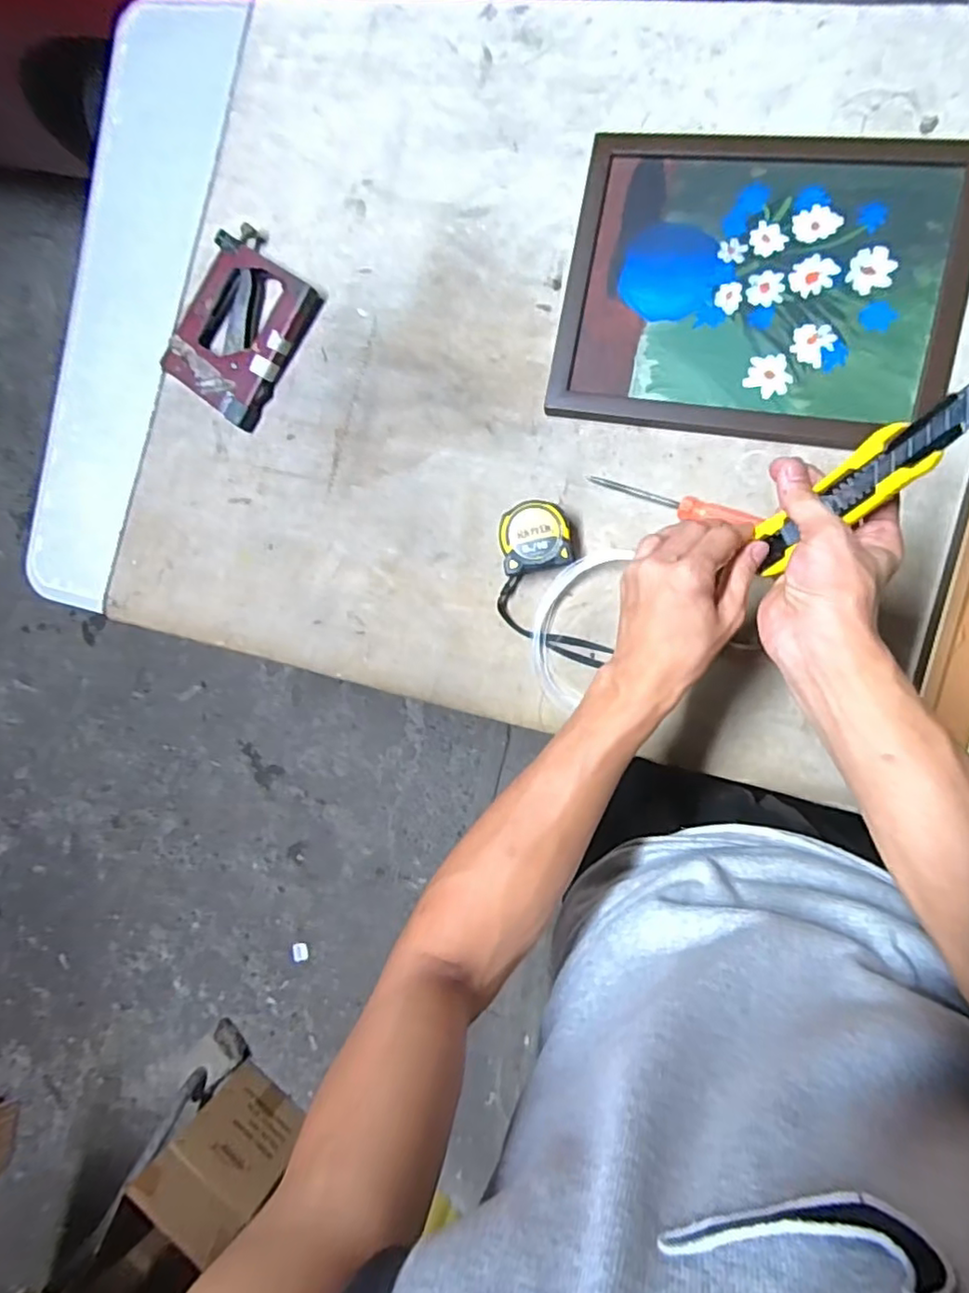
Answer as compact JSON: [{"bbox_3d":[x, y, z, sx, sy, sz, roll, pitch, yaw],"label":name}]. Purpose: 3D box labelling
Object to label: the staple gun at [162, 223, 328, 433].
[{"bbox_3d":[-0.264,-0.350,0.678,0.132,0.024,0.179,36,97,10],"label":"staple gun"}]

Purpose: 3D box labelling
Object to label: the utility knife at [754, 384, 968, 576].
[{"bbox_3d":[0.209,-0.092,0.342,0.016,0.153,0.030,-37,84,-30],"label":"utility knife"}]

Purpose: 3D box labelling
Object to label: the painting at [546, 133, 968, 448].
[{"bbox_3d":[0.247,-0.328,0.554,0.337,0.026,0.261,10,92,12],"label":"painting"}]

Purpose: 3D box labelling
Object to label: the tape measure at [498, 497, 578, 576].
[{"bbox_3d":[0.052,-0.104,0.598,0.068,0.041,0.065,-11,89,13],"label":"tape measure"}]

